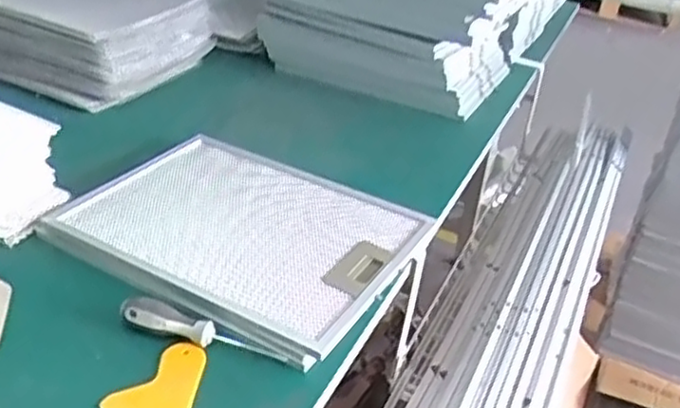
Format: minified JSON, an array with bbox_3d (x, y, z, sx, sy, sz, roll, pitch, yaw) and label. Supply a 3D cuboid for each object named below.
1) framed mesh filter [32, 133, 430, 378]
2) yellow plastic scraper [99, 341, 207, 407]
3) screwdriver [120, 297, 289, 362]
[{"bbox_3d":[-0.107,0.029,0.800,0.341,0.035,0.259,21,34,22],"label":"framed mesh filter"},{"bbox_3d":[-0.142,0.152,0.626,0.067,0.010,0.098,22,36,19],"label":"yellow plastic scraper"},{"bbox_3d":[-0.124,0.113,0.662,0.152,0.021,0.023,14,32,12],"label":"screwdriver"}]

